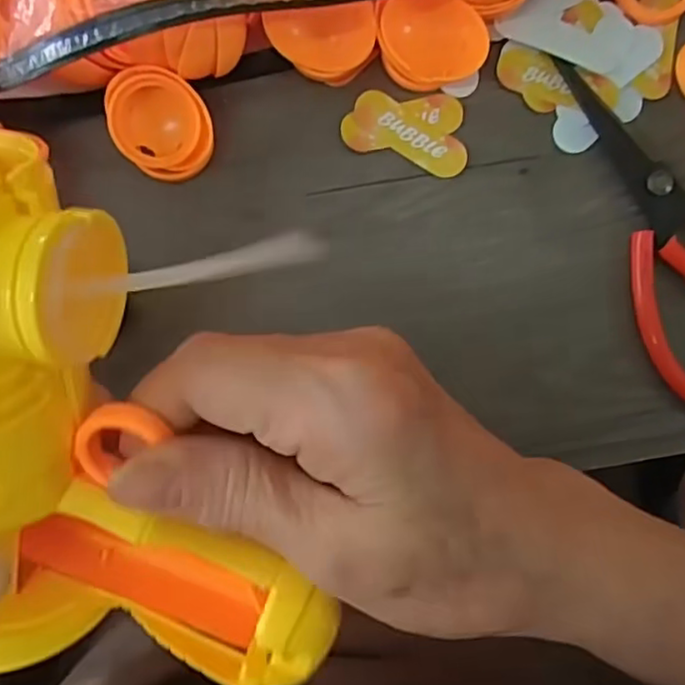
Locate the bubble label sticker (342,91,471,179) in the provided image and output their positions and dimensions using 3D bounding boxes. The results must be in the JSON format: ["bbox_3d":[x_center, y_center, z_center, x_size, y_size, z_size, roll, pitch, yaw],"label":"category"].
[{"bbox_3d":[0.026,-0.089,0.275,0.050,0.004,0.034,1,87,-1],"label":"bubble label sticker"}]

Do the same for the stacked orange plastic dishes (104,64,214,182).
[{"bbox_3d":[-0.073,-0.088,0.262,0.042,0.012,0.037,31,105,-7],"label":"stacked orange plastic dishes"}]

